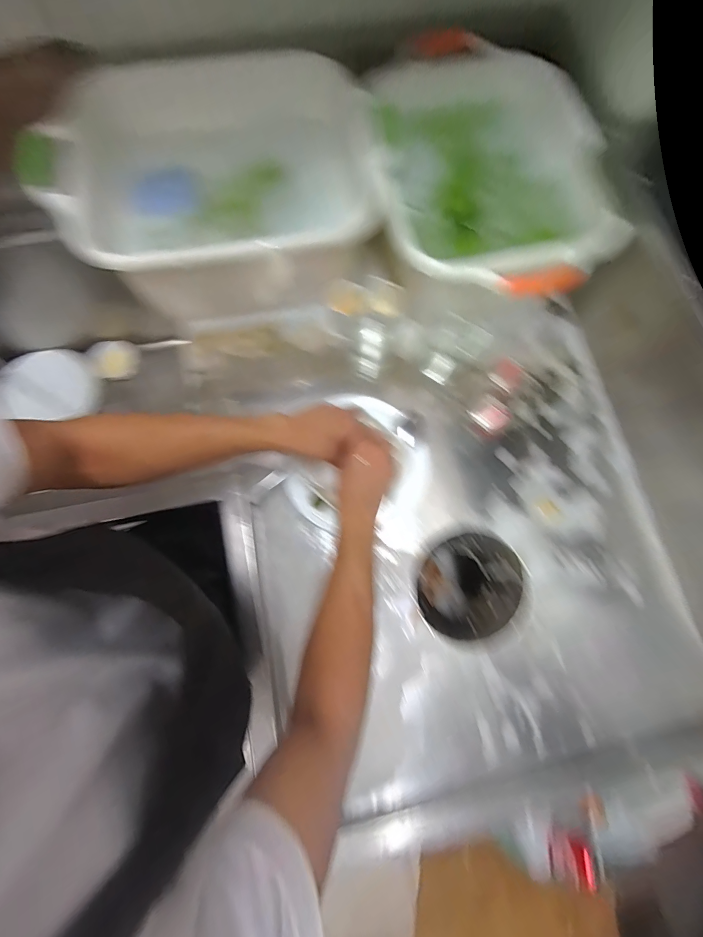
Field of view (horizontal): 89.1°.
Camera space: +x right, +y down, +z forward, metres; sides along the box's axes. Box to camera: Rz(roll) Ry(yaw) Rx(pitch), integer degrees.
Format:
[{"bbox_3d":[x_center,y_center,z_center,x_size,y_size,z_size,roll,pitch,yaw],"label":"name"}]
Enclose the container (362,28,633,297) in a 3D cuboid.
[{"bbox_3d":[0.204,-0.461,0.572,0.339,0.104,0.470,-2,76,-2],"label":"container"}]

